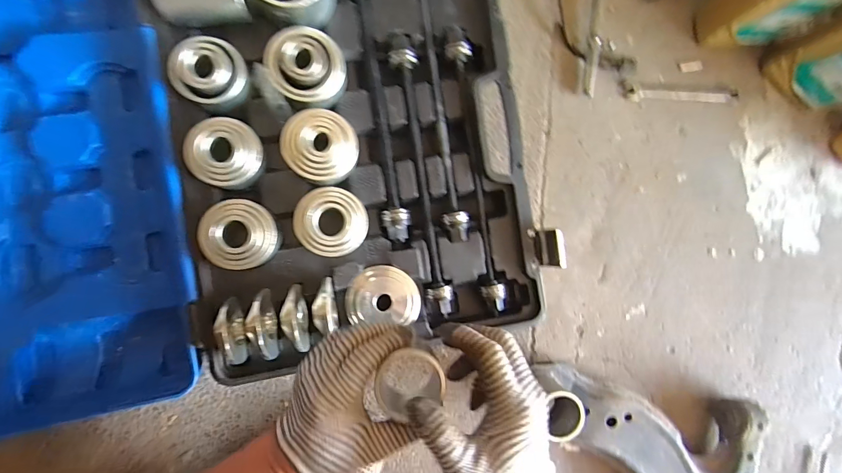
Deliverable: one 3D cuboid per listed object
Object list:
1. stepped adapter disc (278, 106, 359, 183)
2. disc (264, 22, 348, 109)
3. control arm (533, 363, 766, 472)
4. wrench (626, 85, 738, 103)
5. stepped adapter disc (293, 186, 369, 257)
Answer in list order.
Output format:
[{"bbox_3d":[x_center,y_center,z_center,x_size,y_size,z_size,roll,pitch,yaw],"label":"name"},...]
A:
[{"bbox_3d":[-0.113,-0.103,0.426,0.077,0.044,0.081,0,87,-9],"label":"stepped adapter disc"},{"bbox_3d":[-0.128,-0.188,0.424,0.088,0.045,0.078,43,82,-4],"label":"disc"},{"bbox_3d":[0.351,0.358,0.514,0.286,0.077,0.490,-23,92,-9],"label":"control arm"},{"bbox_3d":[0.390,-0.210,0.560,0.176,0.017,0.021,-1,89,-10],"label":"wrench"},{"bbox_3d":[-0.101,-0.016,0.431,0.078,0.039,0.075,0,87,-9],"label":"stepped adapter disc"}]

